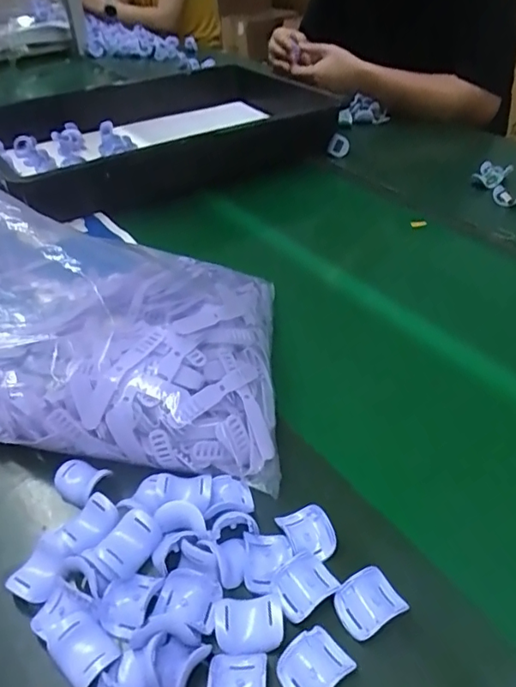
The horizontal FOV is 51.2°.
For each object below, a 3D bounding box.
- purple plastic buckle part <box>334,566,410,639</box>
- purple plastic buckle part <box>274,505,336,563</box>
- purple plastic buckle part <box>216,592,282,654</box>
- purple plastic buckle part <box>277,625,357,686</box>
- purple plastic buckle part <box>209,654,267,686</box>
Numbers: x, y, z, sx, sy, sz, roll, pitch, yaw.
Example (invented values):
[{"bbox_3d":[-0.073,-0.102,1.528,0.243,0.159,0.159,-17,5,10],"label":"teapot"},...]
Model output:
[{"bbox_3d":[0.067,0.155,0.320,0.038,0.019,0.030,-25,45,-25],"label":"purple plastic buckle part"},{"bbox_3d":[0.032,0.124,0.356,0.032,0.013,0.036,-18,42,-18],"label":"purple plastic buckle part"},{"bbox_3d":[-0.006,0.160,0.312,0.039,0.011,0.028,-2,40,0],"label":"purple plastic buckle part"},{"bbox_3d":[0.031,0.176,0.294,0.037,0.011,0.030,-28,46,-28],"label":"purple plastic buckle part"},{"bbox_3d":[-0.010,0.186,0.288,0.030,0.013,0.037,-2,40,0],"label":"purple plastic buckle part"}]

